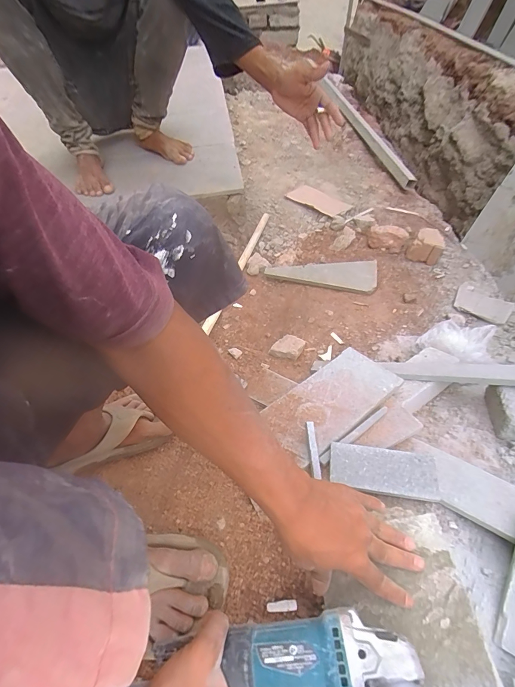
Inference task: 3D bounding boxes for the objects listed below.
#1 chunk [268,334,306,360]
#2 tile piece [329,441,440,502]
[{"bbox_3d":[0.067,0.010,0.759,0.056,0.022,0.062,31,59,24],"label":"chunk"},{"bbox_3d":[0.185,0.187,0.504,0.151,0.011,0.064,6,52,8],"label":"tile piece"}]

